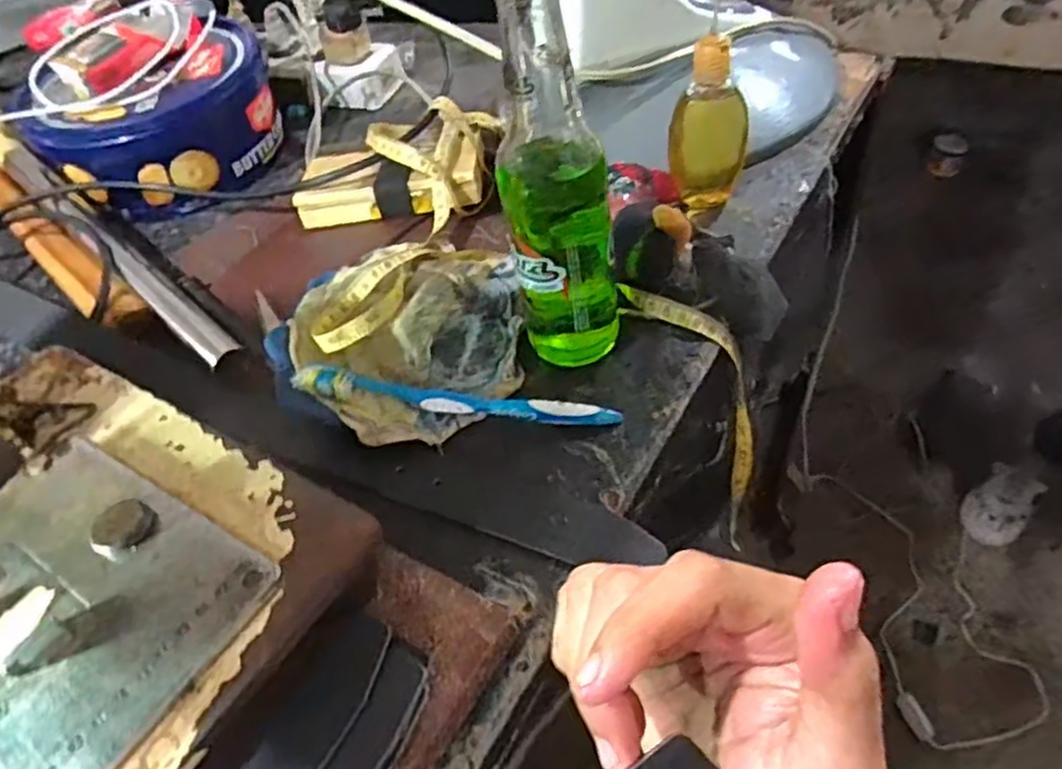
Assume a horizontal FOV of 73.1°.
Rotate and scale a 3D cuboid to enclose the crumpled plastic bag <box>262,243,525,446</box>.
[{"bbox_3d":[-0.081,-0.030,0.437,0.148,0.033,0.151,-5,49,4],"label":"crumpled plastic bag"}]

